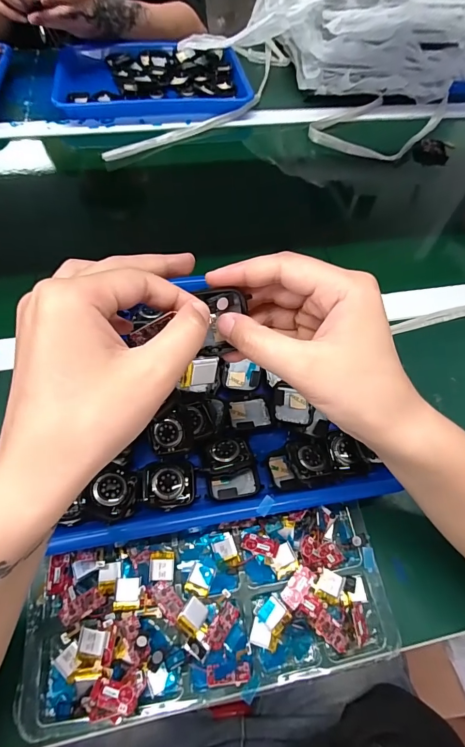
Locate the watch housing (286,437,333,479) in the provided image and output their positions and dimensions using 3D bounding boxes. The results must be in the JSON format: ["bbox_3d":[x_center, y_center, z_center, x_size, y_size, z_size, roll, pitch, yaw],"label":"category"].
[{"bbox_3d":[0.065,0.071,0.316,0.036,0.014,0.033,-10,60,-9],"label":"watch housing"}]

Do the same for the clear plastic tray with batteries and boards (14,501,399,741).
[{"bbox_3d":[-0.013,0.170,0.275,0.254,0.029,0.107,-7,60,-7],"label":"clear plastic tray with batteries and boards"}]

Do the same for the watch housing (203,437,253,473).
[{"bbox_3d":[-0.005,0.067,0.317,0.038,0.015,0.032,-5,60,-6],"label":"watch housing"}]

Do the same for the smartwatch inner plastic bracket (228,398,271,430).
[{"bbox_3d":[0.015,0.036,0.342,0.035,0.005,0.028,-7,60,-7],"label":"smartwatch inner plastic bracket"}]

